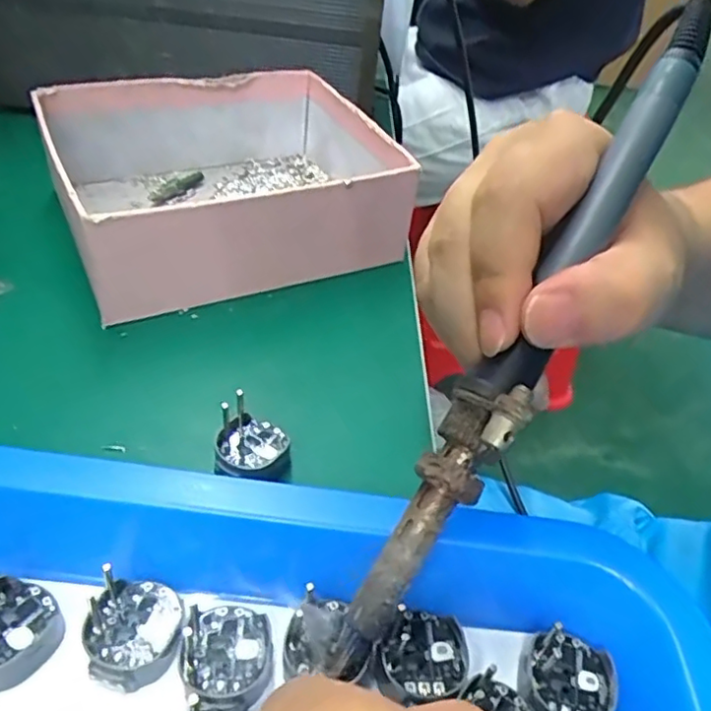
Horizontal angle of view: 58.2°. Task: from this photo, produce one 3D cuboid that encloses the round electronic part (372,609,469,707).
[{"bbox_3d":[0.019,0.088,0.188,0.027,0.005,0.025,4,45,-4],"label":"round electronic part"}]

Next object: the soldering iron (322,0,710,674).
[{"bbox_3d":[0.055,-0.012,0.185,0.019,0.024,0.225,28,80,19],"label":"soldering iron"}]

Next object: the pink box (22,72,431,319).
[{"bbox_3d":[-0.072,-0.093,0.338,0.162,0.059,0.140,-17,49,-23],"label":"pink box"}]

